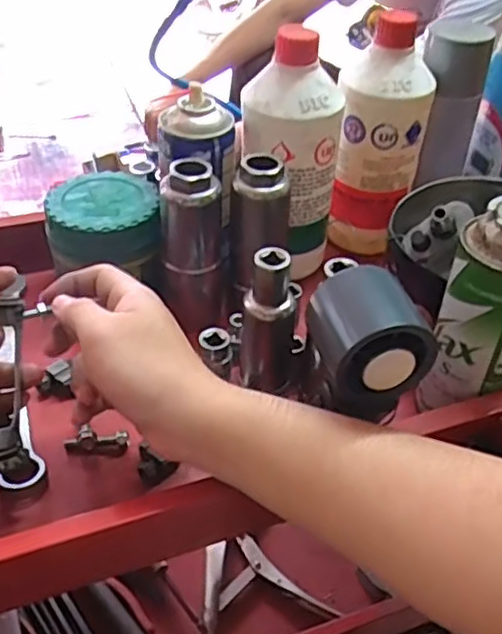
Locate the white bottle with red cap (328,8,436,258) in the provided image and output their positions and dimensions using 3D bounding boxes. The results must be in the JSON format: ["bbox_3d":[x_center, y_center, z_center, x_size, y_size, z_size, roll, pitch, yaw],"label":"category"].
[{"bbox_3d":[0.116,-0.162,0.612,0.075,0.204,0.063,21,45,20],"label":"white bottle with red cap"}]

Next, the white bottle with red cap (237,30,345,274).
[{"bbox_3d":[0.035,-0.129,0.584,0.080,0.217,0.065,8,42,6],"label":"white bottle with red cap"}]

